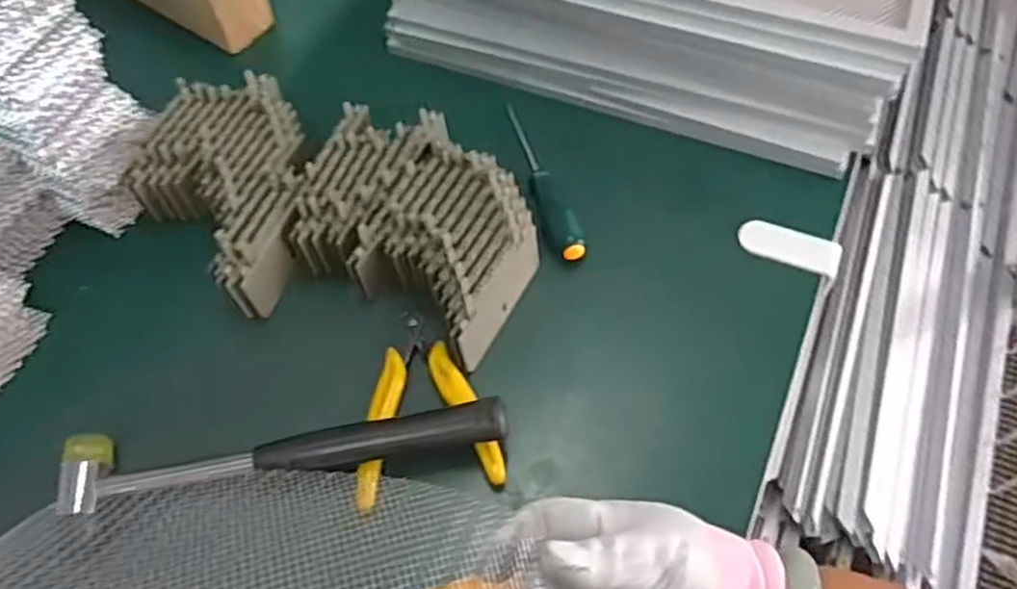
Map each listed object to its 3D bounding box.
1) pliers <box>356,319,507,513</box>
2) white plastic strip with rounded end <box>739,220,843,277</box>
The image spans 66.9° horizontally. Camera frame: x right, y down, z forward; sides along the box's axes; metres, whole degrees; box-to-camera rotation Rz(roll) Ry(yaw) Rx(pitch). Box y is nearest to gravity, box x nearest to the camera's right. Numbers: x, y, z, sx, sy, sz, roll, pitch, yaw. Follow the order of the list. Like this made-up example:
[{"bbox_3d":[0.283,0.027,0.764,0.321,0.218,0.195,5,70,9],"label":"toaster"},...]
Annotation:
[{"bbox_3d":[-0.049,0.061,0.434,0.079,0.013,0.105,-9,59,-4],"label":"pliers"},{"bbox_3d":[0.181,-0.031,0.494,0.062,0.009,0.024,20,62,13],"label":"white plastic strip with rounded end"}]

